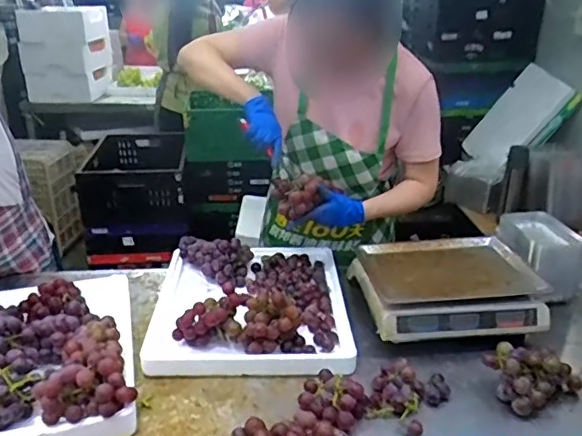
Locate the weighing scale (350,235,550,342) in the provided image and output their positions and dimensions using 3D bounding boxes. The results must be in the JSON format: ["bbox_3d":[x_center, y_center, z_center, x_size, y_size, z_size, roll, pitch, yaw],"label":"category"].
[{"bbox_3d":[0.328,0.143,1.204,0.354,0.103,0.295,-1,24,-4],"label":"weighing scale"}]

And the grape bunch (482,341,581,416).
[{"bbox_3d":[0.406,0.277,0.952,0.157,0.093,0.105,10,25,22],"label":"grape bunch"}]

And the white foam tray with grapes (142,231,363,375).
[{"bbox_3d":[-0.085,0.157,1.175,0.390,0.097,0.440,-1,24,-2],"label":"white foam tray with grapes"}]

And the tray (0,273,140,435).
[{"bbox_3d":[-0.439,0.224,0.998,0.300,0.116,0.446,-6,24,-15],"label":"tray"}]

